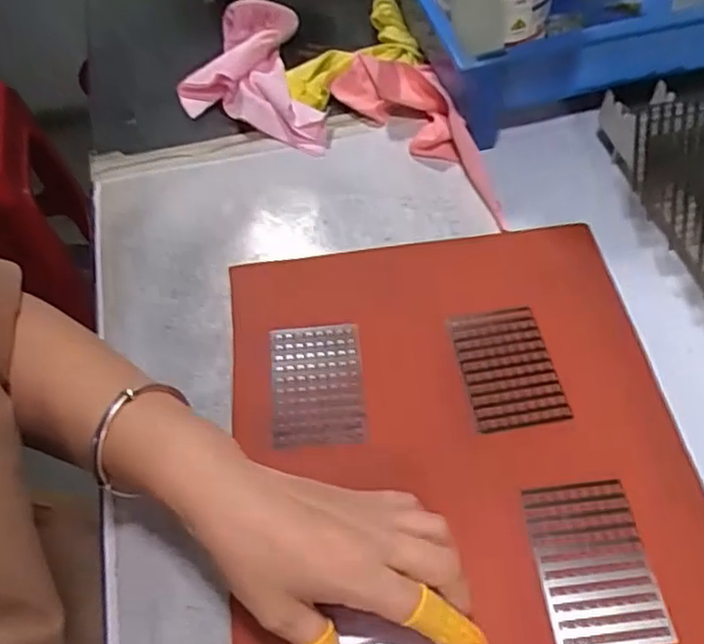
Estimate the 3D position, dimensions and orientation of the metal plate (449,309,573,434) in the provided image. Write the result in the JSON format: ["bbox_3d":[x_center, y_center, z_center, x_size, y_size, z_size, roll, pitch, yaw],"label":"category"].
[{"bbox_3d":[0.096,0.027,0.426,0.056,0.009,0.082,-12,59,1],"label":"metal plate"}]

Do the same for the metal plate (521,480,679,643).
[{"bbox_3d":[0.125,0.126,0.356,0.055,0.007,0.086,-9,49,5],"label":"metal plate"}]

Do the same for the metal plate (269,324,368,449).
[{"bbox_3d":[-0.023,0.036,0.434,0.057,0.011,0.073,-5,54,0],"label":"metal plate"}]

